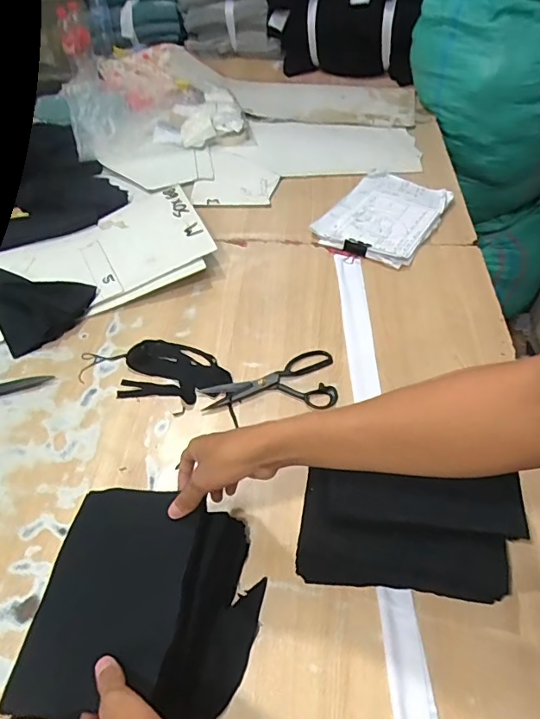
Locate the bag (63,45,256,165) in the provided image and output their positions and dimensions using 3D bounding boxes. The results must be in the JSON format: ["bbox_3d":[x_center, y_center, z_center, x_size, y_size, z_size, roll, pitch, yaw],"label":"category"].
[{"bbox_3d":[-0.350,-0.803,1.428,0.461,0.115,0.621,-13,50,-10],"label":"bag"}]

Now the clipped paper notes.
[{"bbox_3d":[0.247,-0.318,1.062,0.225,0.027,0.332,25,54,20],"label":"clipped paper notes"}]

